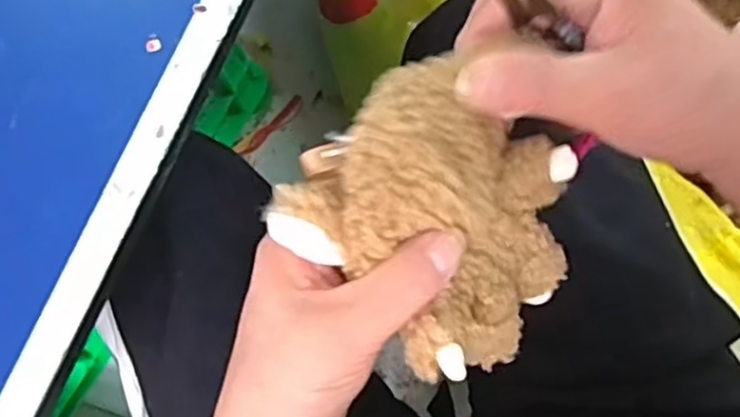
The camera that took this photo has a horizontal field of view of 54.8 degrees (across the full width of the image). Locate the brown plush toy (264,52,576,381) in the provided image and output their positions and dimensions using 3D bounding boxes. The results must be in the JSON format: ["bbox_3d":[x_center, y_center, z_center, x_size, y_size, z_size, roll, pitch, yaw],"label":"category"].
[{"bbox_3d":[0.032,0.005,0.284,0.107,0.048,0.123,-39,115,-29],"label":"brown plush toy"}]

